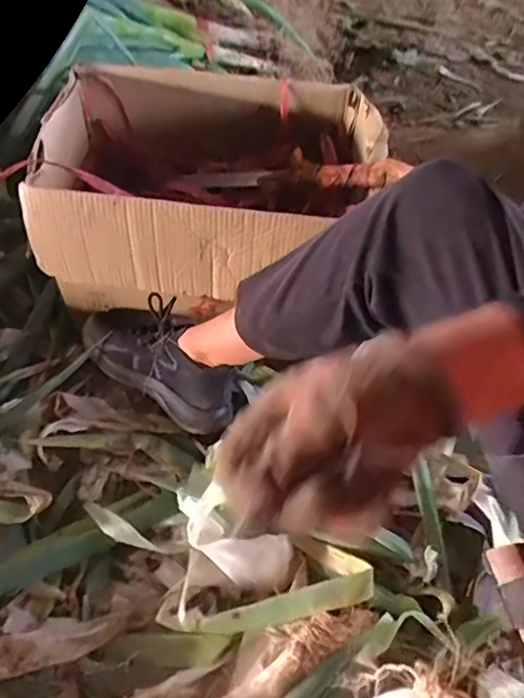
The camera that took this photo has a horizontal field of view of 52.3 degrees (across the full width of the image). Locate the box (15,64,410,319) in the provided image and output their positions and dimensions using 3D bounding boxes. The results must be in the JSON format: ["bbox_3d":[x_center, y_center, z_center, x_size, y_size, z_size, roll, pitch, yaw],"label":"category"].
[{"bbox_3d":[-0.073,-0.221,0.756,0.451,0.189,0.331,7,55,3],"label":"box"}]

